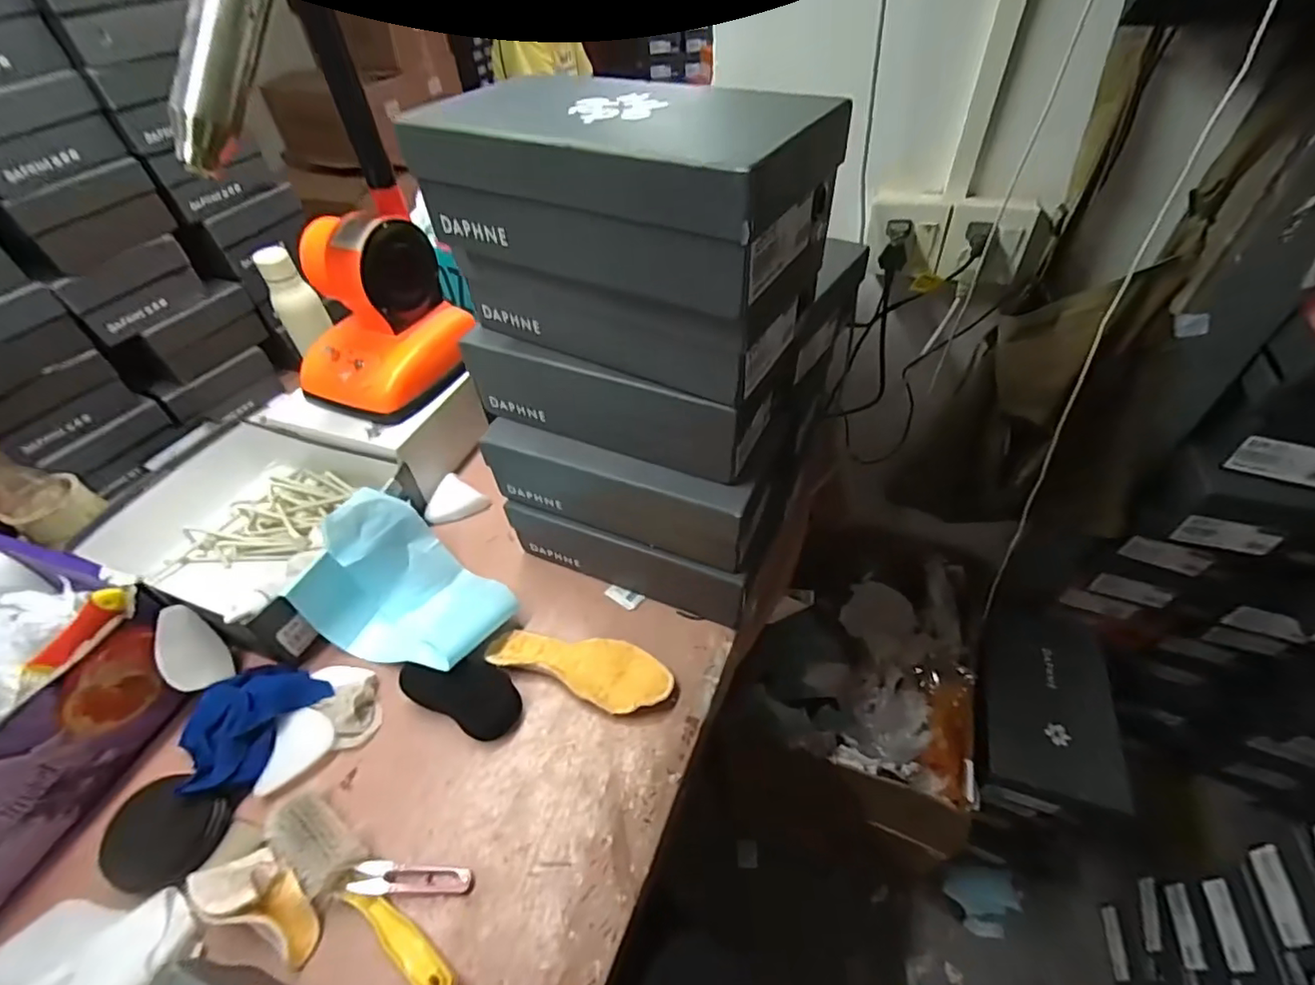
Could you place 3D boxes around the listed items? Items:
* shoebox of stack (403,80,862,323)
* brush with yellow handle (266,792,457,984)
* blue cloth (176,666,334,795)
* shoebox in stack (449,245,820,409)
[{"bbox_3d":[-0.032,-0.233,0.438,0.299,0.111,0.155,20,52,20],"label":"shoebox of stack"},{"bbox_3d":[-0.249,0.335,0.481,0.220,0.035,0.047,23,53,22],"label":"brush with yellow handle"},{"bbox_3d":[-0.419,0.228,0.574,0.105,0.037,0.132,23,53,22],"label":"blue cloth"},{"bbox_3d":[-0.024,-0.190,0.519,0.296,0.093,0.165,23,53,22],"label":"shoebox in stack"}]

